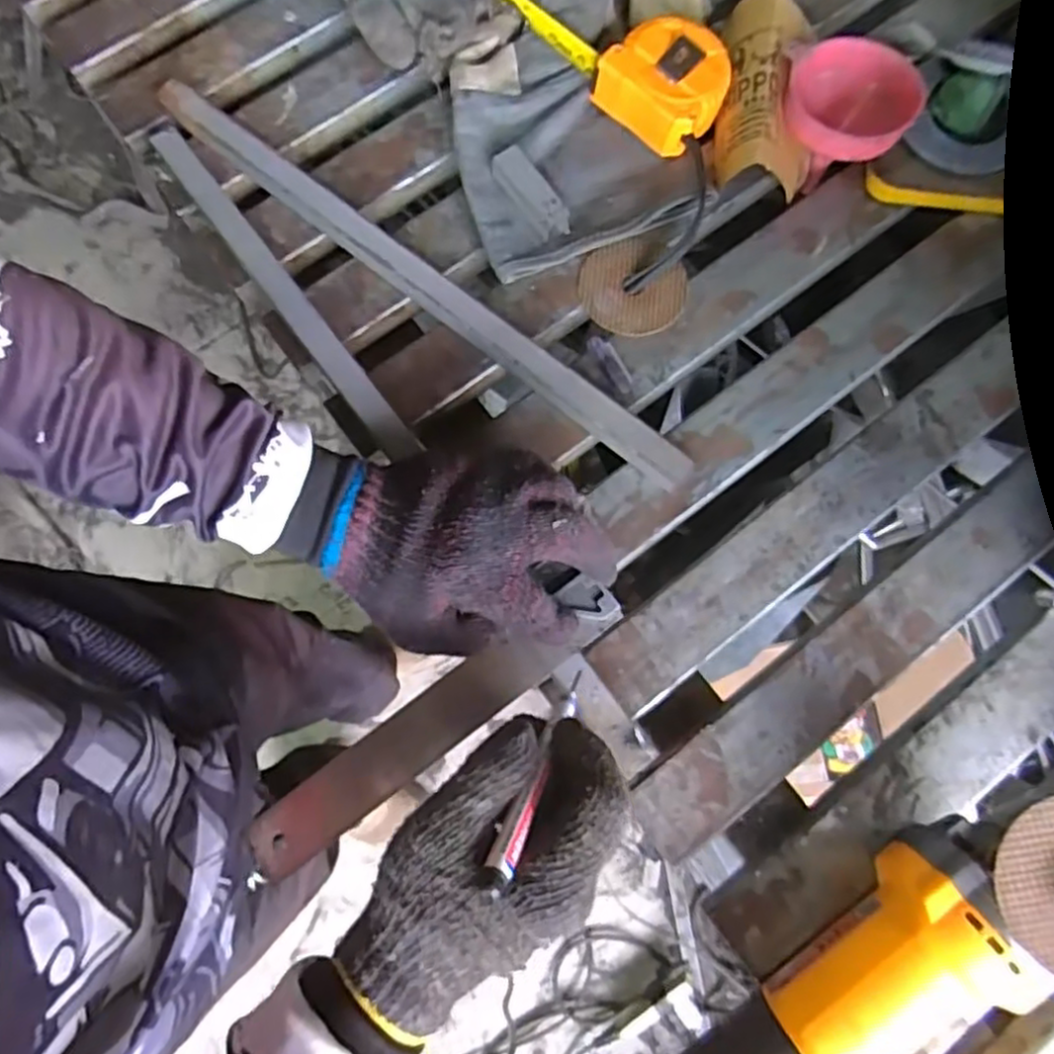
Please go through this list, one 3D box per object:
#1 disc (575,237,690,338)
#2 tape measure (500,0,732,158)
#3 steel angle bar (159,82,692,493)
[{"bbox_3d":[0.072,-0.162,0.480,0.069,0.005,0.068,-24,82,-5],"label":"disc"},{"bbox_3d":[0.069,-0.337,0.498,0.163,0.035,0.078,42,80,10],"label":"tape measure"},{"bbox_3d":[-0.075,-0.164,0.474,0.446,0.027,0.023,38,79,9],"label":"steel angle bar"}]

